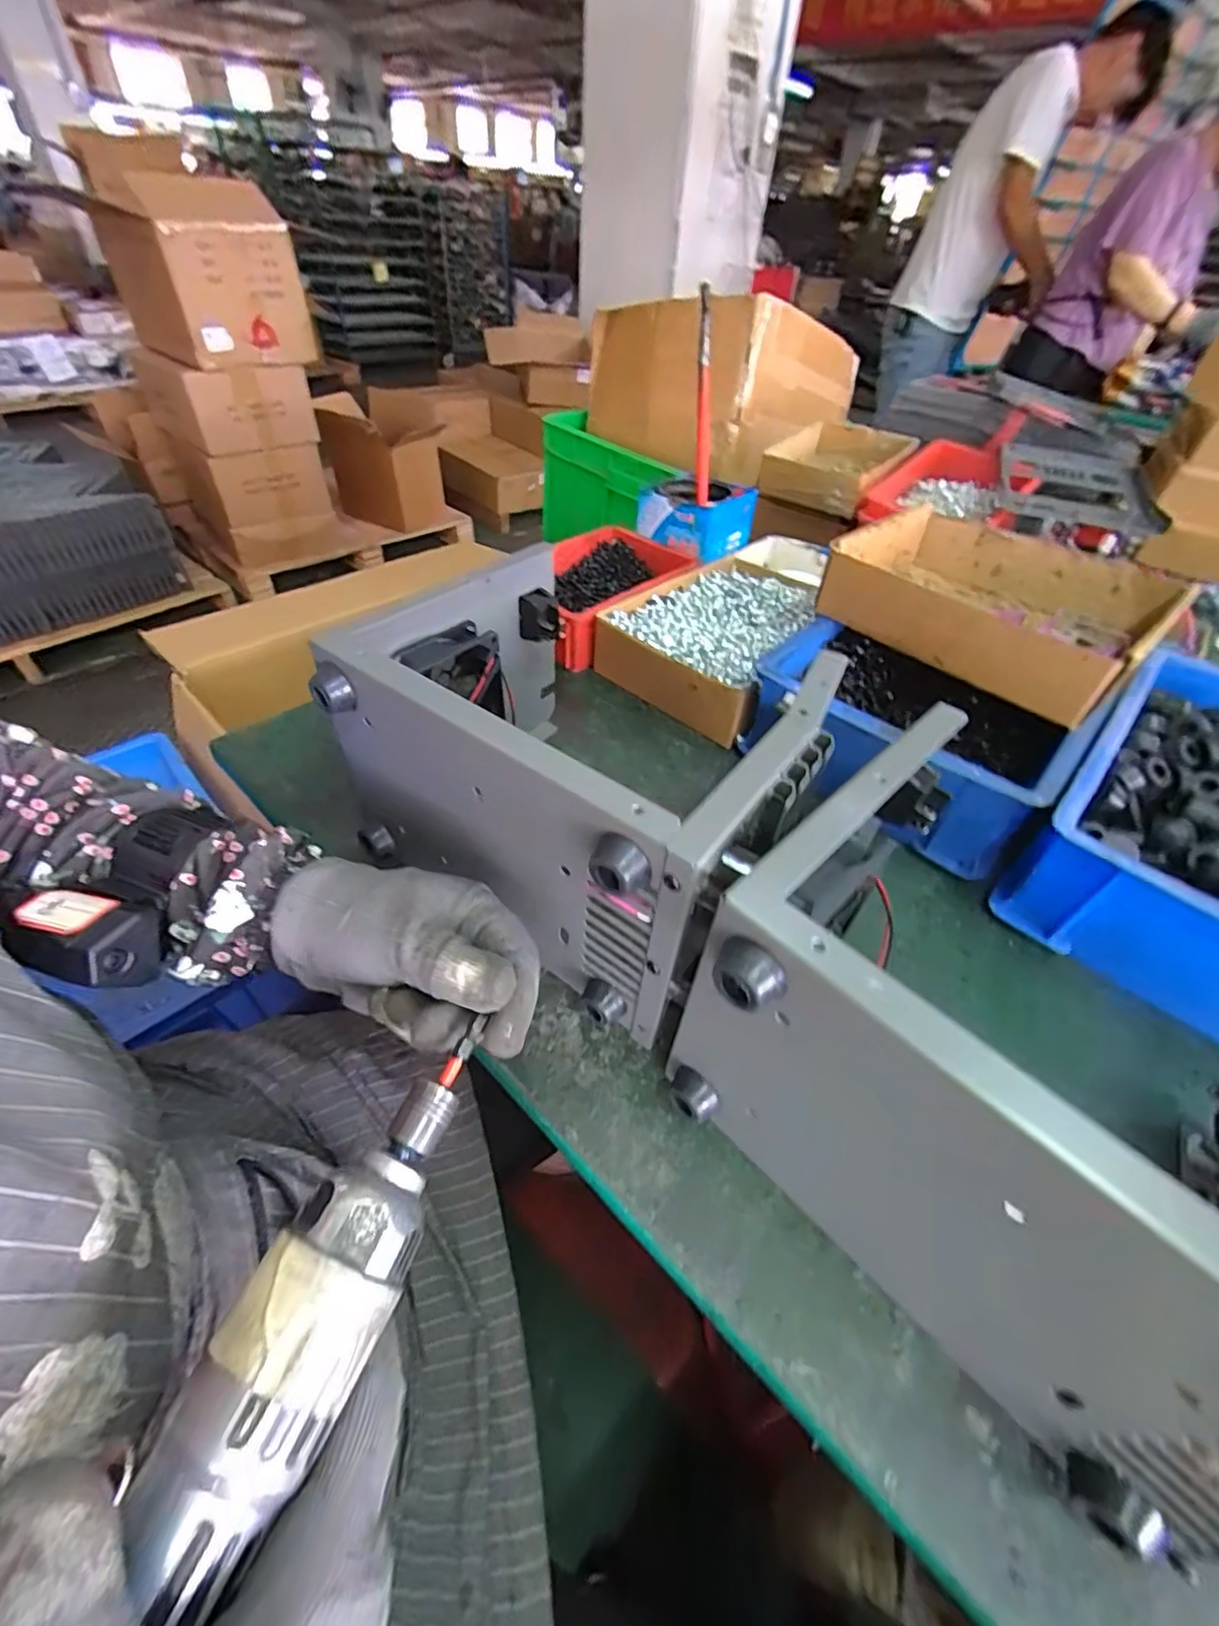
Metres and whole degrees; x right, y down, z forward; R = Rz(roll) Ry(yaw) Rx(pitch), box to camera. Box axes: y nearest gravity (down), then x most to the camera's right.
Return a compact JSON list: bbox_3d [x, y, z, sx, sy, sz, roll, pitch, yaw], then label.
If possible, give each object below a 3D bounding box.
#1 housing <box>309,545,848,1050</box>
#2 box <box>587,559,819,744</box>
[{"bbox_3d":[-0.018,-0.029,0.352,0.234,0.165,0.184,29,49,23],"label":"housing"},{"bbox_3d":[0.110,-0.166,0.570,0.155,0.057,0.223,33,50,26],"label":"box"}]

